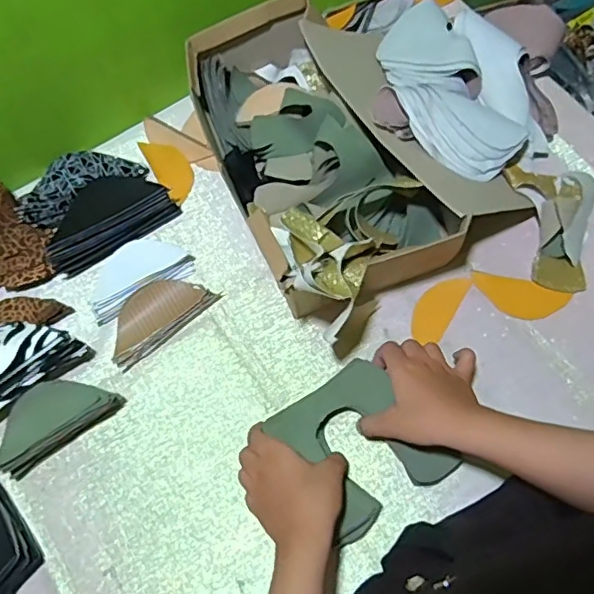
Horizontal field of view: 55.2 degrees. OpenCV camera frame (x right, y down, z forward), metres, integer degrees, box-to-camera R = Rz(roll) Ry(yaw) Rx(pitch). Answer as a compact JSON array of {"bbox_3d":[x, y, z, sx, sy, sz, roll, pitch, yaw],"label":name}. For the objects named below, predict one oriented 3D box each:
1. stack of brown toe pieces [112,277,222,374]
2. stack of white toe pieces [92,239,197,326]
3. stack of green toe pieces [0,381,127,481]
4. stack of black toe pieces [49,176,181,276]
[{"bbox_3d":[-0.152,0.017,0.611,0.121,0.015,0.058,-37,70,-13],"label":"stack of brown toe pieces"},{"bbox_3d":[-0.178,-0.028,0.626,0.117,0.017,0.062,-32,69,-11],"label":"stack of white toe pieces"},{"bbox_3d":[-0.238,0.119,0.558,0.123,0.048,0.056,-32,69,-11],"label":"stack of green toe pieces"},{"bbox_3d":[-0.220,-0.096,0.651,0.150,0.037,0.090,-30,69,-10],"label":"stack of black toe pieces"}]

